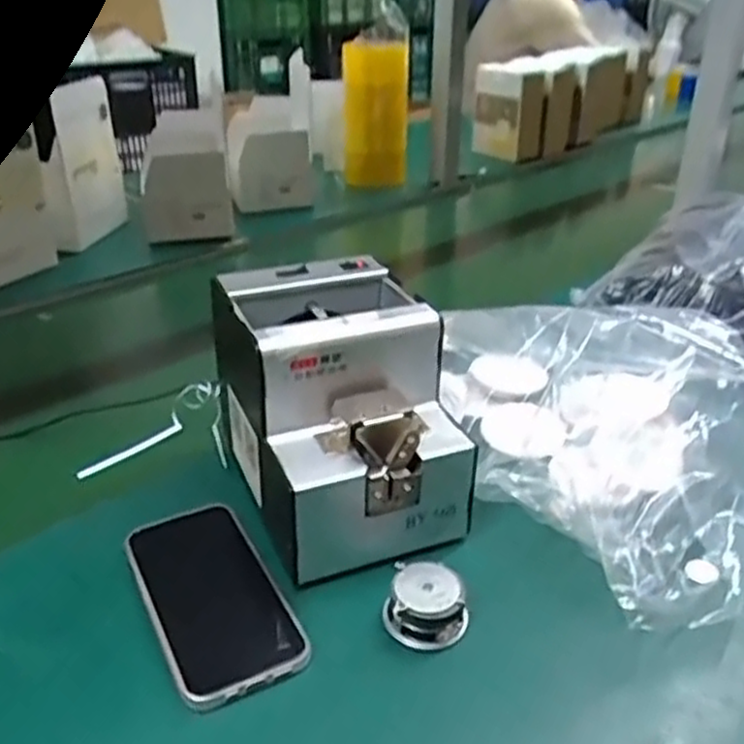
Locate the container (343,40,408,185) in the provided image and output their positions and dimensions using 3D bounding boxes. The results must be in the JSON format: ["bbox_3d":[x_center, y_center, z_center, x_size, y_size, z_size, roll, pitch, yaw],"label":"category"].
[{"bbox_3d":[0.009,-0.416,1.234,0.102,0.216,0.072,-4,30,-8],"label":"container"}]

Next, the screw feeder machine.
[{"bbox_3d":[-0.025,0.023,0.524,0.132,0.143,0.180,-11,32,-20],"label":"screw feeder machine"}]

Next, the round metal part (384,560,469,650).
[{"bbox_3d":[0.034,0.140,0.453,0.047,0.034,0.047,0,29,0],"label":"round metal part"}]

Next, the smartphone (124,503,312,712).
[{"bbox_3d":[-0.098,0.137,0.462,0.075,0.014,0.149,-15,33,-25],"label":"smartphone"}]

